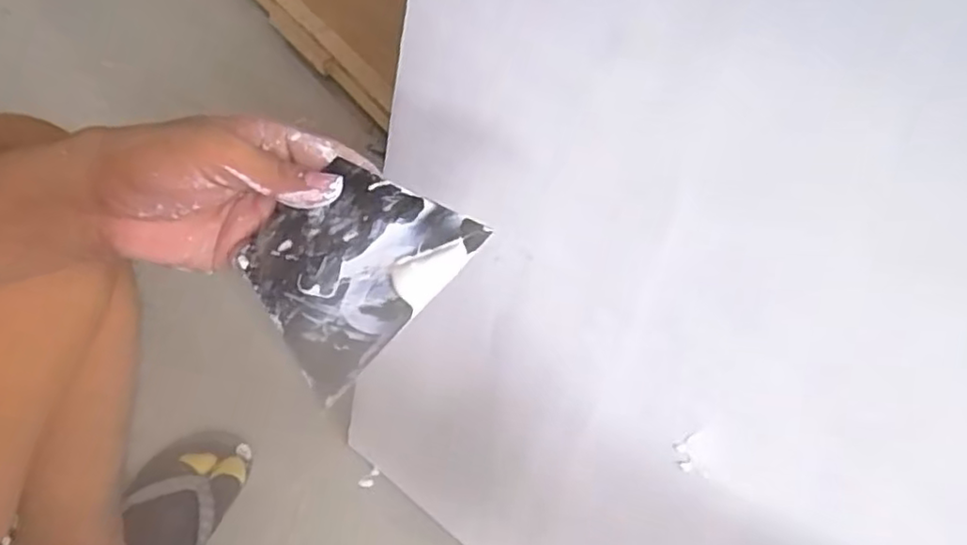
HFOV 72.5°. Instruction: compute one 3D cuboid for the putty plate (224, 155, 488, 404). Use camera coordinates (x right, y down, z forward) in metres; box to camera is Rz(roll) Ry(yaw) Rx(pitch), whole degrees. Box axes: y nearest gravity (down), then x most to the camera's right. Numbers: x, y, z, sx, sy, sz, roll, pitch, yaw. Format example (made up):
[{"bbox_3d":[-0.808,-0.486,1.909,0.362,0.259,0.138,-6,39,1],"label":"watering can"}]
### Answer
[{"bbox_3d":[-0.067,-0.007,0.324,0.096,0.004,0.102,38,79,26],"label":"putty plate"}]

